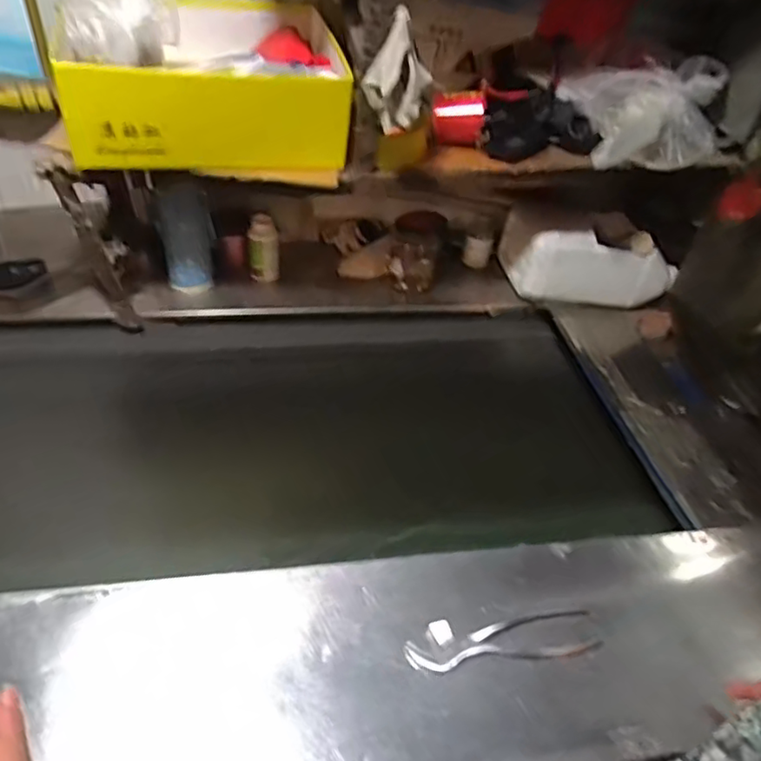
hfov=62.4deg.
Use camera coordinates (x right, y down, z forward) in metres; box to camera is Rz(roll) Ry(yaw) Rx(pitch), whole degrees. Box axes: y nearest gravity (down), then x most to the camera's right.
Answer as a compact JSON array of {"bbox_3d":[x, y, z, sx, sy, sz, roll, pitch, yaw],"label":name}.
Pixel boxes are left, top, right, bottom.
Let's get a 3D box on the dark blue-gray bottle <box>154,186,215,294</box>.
[{"bbox_3d":[-0.305,-0.233,0.991,0.079,0.152,0.073,-6,45,-14],"label":"dark blue-gray bottle"}]

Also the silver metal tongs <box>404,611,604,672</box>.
[{"bbox_3d":[0.126,0.266,0.640,0.203,0.016,0.045,-3,44,-10],"label":"silver metal tongs"}]

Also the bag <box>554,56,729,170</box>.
[{"bbox_3d":[0.362,-0.370,0.854,0.202,0.103,0.170,-2,44,-10],"label":"bag"}]

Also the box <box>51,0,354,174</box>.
[{"bbox_3d":[-0.227,-0.393,0.825,0.338,0.123,0.262,-4,45,-12],"label":"box"}]

